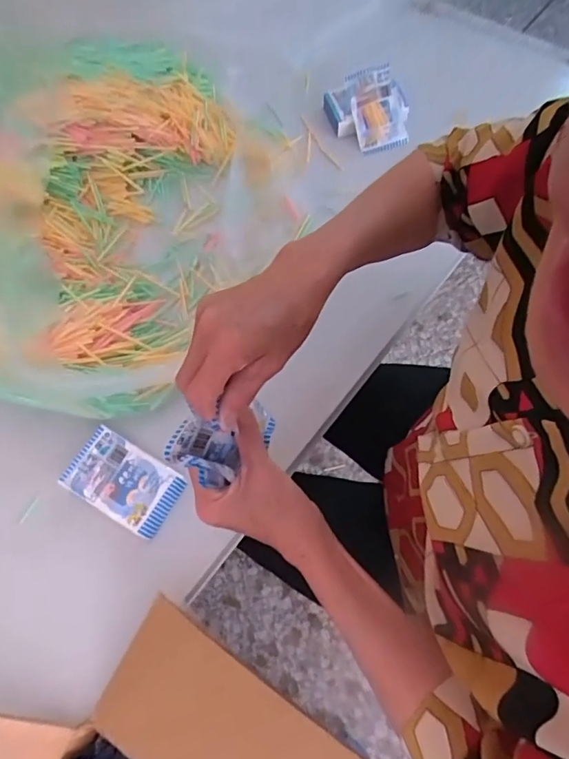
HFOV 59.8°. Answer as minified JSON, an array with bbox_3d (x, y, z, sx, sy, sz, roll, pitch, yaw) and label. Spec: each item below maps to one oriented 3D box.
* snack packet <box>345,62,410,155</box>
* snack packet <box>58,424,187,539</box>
[{"bbox_3d":[0.129,-0.359,0.658,0.073,0.018,0.098,-19,103,-4],"label":"snack packet"},{"bbox_3d":[-0.157,0.100,0.483,0.107,0.013,0.066,28,70,13],"label":"snack packet"}]

